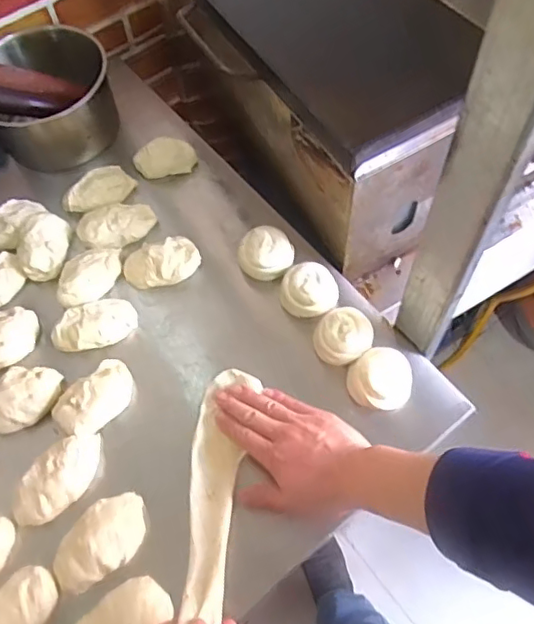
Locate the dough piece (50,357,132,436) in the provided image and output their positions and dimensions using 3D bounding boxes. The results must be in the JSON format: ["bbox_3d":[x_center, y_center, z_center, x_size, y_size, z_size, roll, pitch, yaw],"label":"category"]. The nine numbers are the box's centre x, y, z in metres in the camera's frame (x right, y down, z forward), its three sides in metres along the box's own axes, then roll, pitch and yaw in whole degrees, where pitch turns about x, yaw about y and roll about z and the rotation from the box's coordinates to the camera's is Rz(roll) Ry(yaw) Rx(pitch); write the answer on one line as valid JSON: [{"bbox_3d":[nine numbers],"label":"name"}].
[{"bbox_3d":[-0.197,0.097,0.664,0.059,0.035,0.097,33,68,19],"label":"dough piece"}]

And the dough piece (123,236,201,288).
[{"bbox_3d":[-0.134,-0.062,0.741,0.096,0.032,0.057,-16,62,-5],"label":"dough piece"}]

